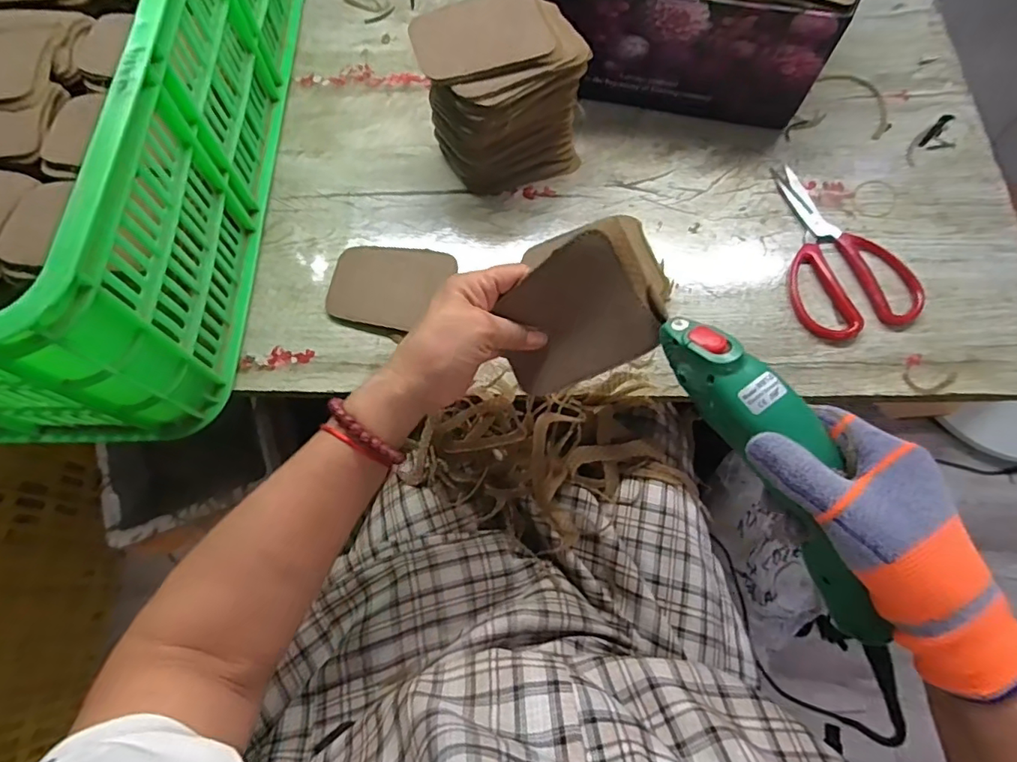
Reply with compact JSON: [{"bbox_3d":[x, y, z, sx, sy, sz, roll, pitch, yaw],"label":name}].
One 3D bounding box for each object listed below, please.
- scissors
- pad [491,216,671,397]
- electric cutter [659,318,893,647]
[{"bbox_3d":[0.307,-0.127,0.505,0.106,0.012,0.184,-5,68,0],"label":"scissors"},{"bbox_3d":[0.043,-0.047,0.361,0.123,0.011,0.092,-25,99,31],"label":"pad"},{"bbox_3d":[0.155,0.049,0.306,0.046,0.050,0.203,-30,89,-10],"label":"electric cutter"}]

